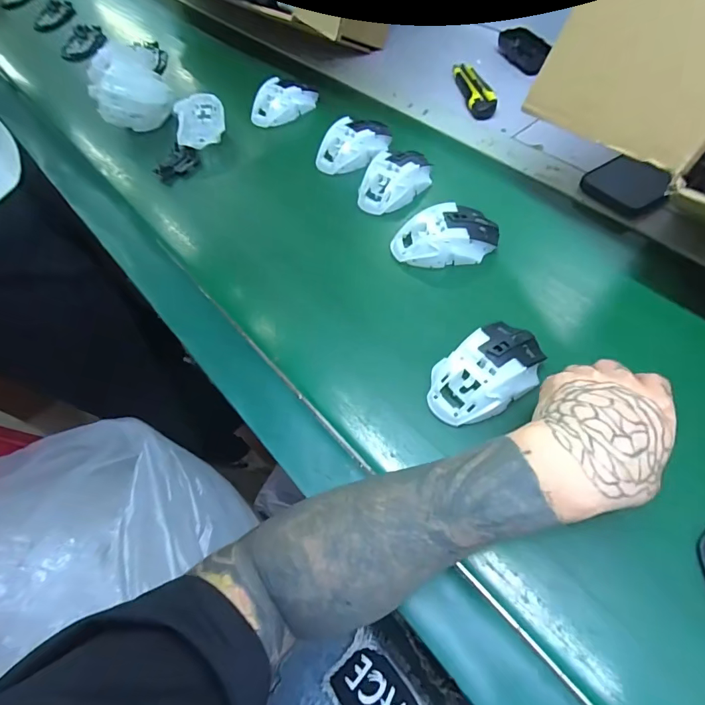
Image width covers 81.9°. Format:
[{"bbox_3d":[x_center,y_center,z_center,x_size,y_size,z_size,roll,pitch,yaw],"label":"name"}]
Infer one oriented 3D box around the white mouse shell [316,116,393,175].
[{"bbox_3d":[0.003,-0.285,0.548,0.109,0.033,0.055,-35,56,-11],"label":"white mouse shell"}]

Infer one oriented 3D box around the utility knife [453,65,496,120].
[{"bbox_3d":[0.184,-0.399,0.617,0.036,0.017,0.155,-11,55,6],"label":"utility knife"}]

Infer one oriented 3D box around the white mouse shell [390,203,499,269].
[{"bbox_3d":[0.103,-0.132,0.448,0.111,0.034,0.066,3,58,15],"label":"white mouse shell"}]

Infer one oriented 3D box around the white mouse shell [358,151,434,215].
[{"bbox_3d":[0.054,-0.219,0.507,0.060,0.032,0.108,33,70,30],"label":"white mouse shell"}]

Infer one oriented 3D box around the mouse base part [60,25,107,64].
[{"bbox_3d":[-0.558,-0.643,0.842,0.032,0.040,0.119,3,58,15],"label":"mouse base part"}]

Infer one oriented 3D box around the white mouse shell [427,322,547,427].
[{"bbox_3d":[0.121,0.016,0.357,0.114,0.031,0.064,-39,57,-13],"label":"white mouse shell"}]

